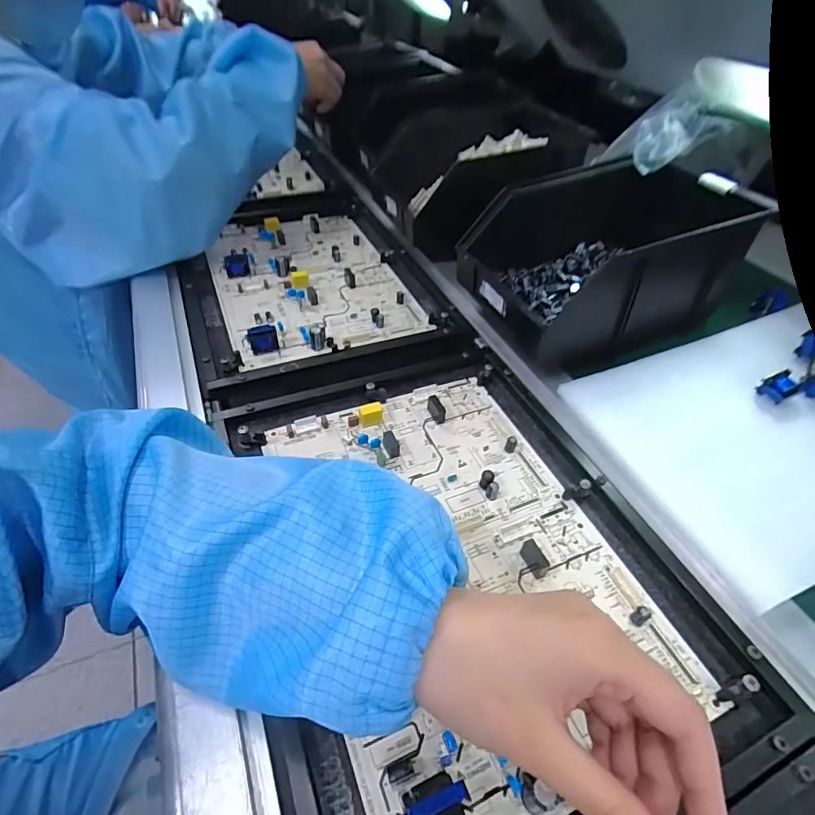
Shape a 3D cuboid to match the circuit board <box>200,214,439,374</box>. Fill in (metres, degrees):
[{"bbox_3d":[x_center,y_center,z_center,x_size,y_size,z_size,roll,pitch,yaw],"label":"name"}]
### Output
[{"bbox_3d":[-0.117,-0.155,0.547,0.199,0.022,0.285,-16,49,-18],"label":"circuit board"}]

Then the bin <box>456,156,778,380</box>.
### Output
[{"bbox_3d":[0.172,-0.140,0.460,0.213,0.137,0.166,-16,49,-19],"label":"bin"}]

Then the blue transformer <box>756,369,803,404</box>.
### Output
[{"bbox_3d":[0.309,-0.017,0.389,0.026,0.021,0.019,-17,49,-22],"label":"blue transformer"}]

